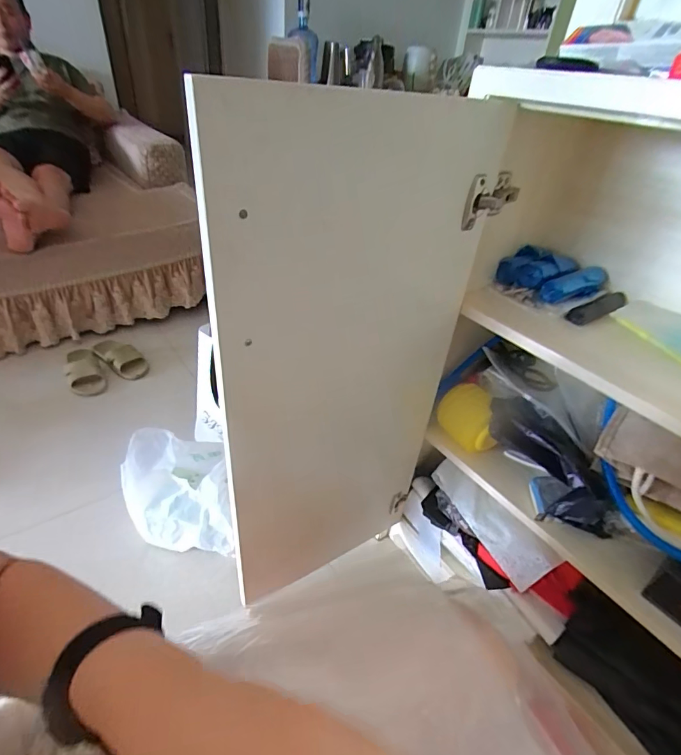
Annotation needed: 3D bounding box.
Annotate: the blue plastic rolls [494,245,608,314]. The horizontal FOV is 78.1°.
[{"bbox_3d":[0.316,-0.150,0.628,0.136,0.052,0.118,-20,44,-31],"label":"blue plastic rolls"}]

